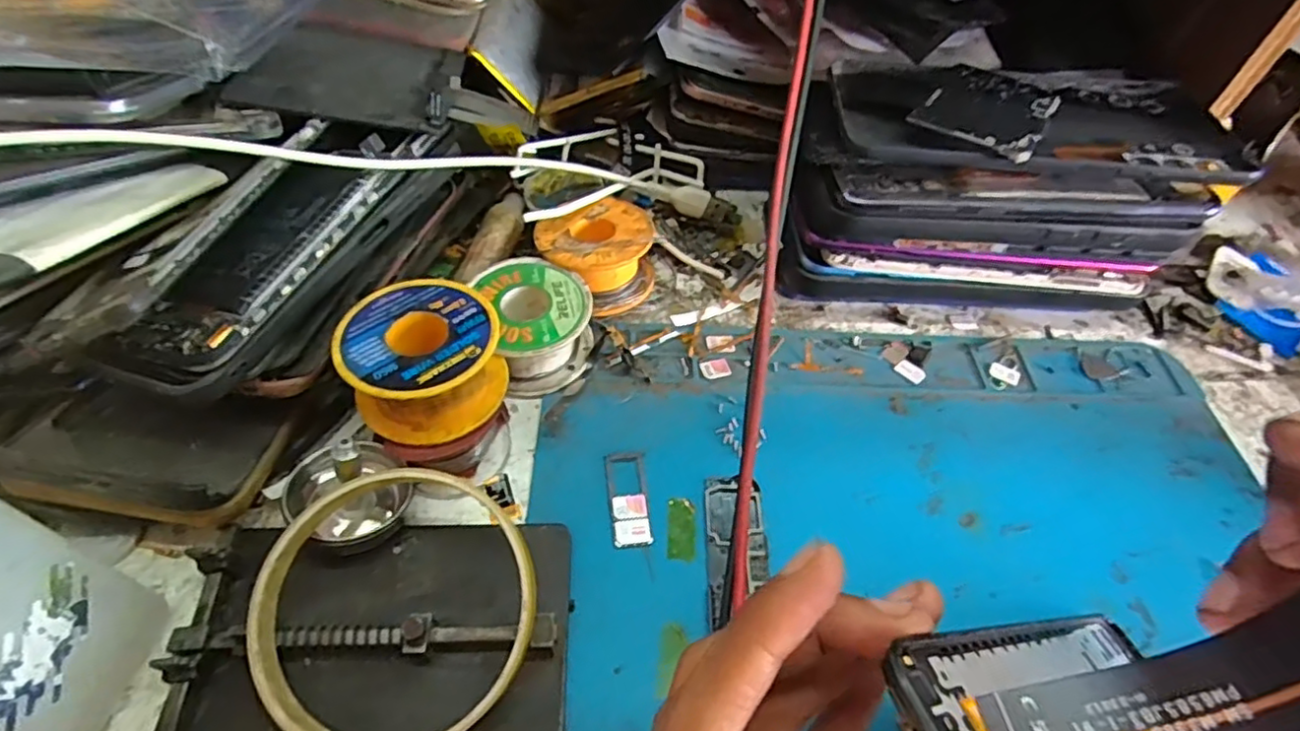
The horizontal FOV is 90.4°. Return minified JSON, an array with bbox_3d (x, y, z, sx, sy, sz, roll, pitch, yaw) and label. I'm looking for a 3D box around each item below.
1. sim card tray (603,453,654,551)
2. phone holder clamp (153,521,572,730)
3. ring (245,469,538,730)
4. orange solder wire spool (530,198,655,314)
[{"bbox_3d":[-0.008,0.049,0.243,0.014,0.004,0.038,-4,54,-8],"label":"sim card tray"},{"bbox_3d":[-0.084,0.084,0.200,0.115,0.022,0.079,-1,53,-5],"label":"phone holder clamp"},{"bbox_3d":[-0.076,0.073,0.196,0.082,0.012,0.081,1,72,-2],"label":"ring"},{"bbox_3d":[-0.023,-0.049,0.301,0.050,0.032,0.046,2,53,-3],"label":"orange solder wire spool"}]

